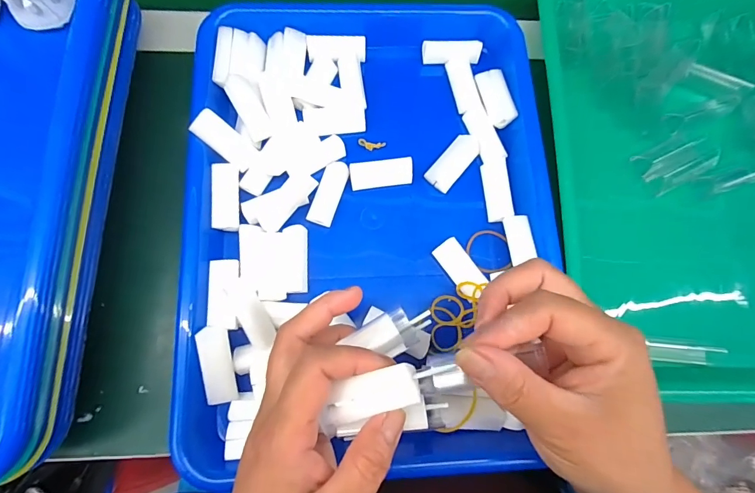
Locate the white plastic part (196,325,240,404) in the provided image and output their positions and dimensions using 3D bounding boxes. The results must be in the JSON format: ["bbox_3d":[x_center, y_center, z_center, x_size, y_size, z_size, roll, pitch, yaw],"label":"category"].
[{"bbox_3d":[-0.100,0.073,0.244,0.017,0.008,0.047,-12,96,-32],"label":"white plastic part"}]

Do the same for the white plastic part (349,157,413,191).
[{"bbox_3d":[0.003,-0.054,0.293,0.046,0.011,0.017,-7,76,-5],"label":"white plastic part"}]

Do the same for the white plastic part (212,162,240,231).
[{"bbox_3d":[-0.105,-0.035,0.276,0.016,0.012,0.047,-4,75,-4],"label":"white plastic part"}]

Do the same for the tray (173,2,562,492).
[{"bbox_3d":[-0.003,-0.027,0.281,0.240,0.042,0.338,-2,78,-1],"label":"tray"}]

